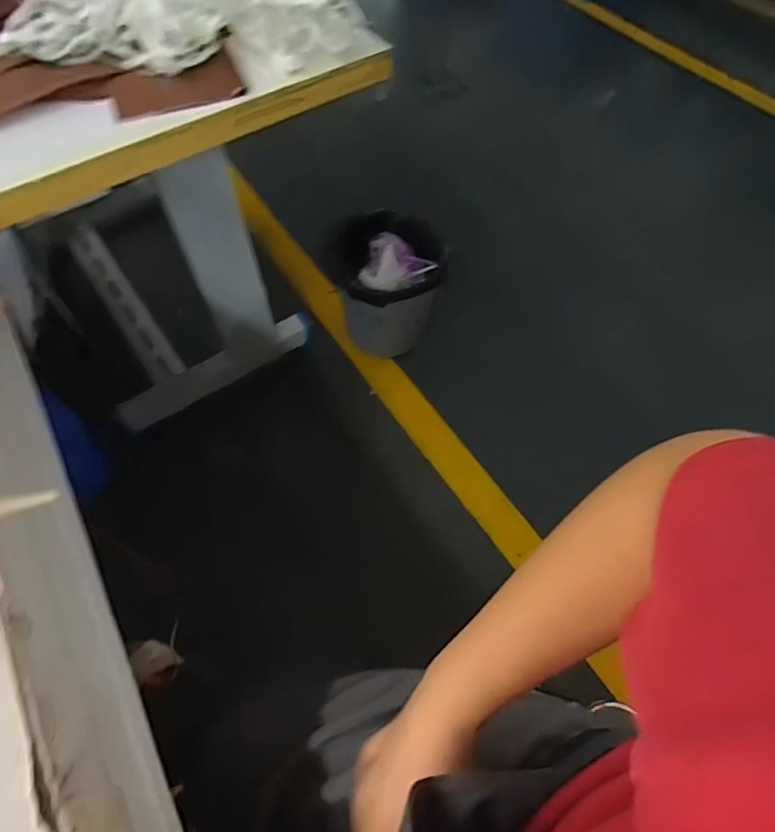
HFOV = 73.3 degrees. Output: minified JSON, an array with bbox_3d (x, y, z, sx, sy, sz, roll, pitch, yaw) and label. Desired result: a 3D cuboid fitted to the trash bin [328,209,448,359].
[{"bbox_3d":[0.004,-0.324,1.337,0.254,0.294,0.278,-16,61,-10],"label":"trash bin"}]

